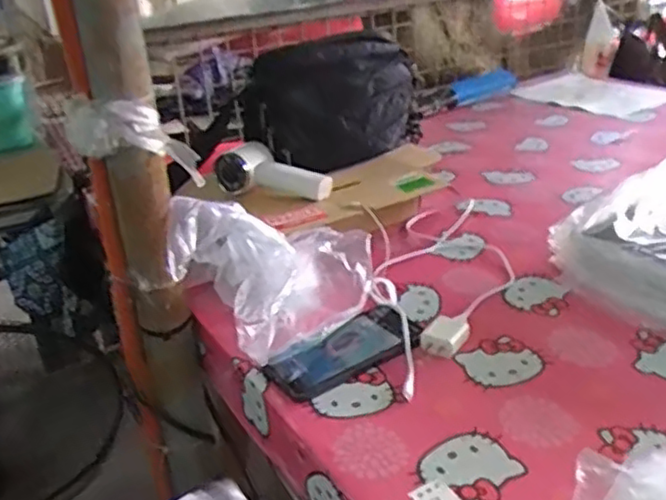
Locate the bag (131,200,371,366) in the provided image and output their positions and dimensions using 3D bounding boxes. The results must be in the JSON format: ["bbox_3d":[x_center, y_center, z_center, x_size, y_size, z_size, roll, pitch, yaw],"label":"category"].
[{"bbox_3d":[-0.075,0.017,0.773,0.214,0.136,0.181,7,29,23],"label":"bag"}]

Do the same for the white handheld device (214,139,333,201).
[{"bbox_3d":[-0.082,-0.097,0.957,0.158,0.061,0.070,12,26,-6],"label":"white handheld device"}]

